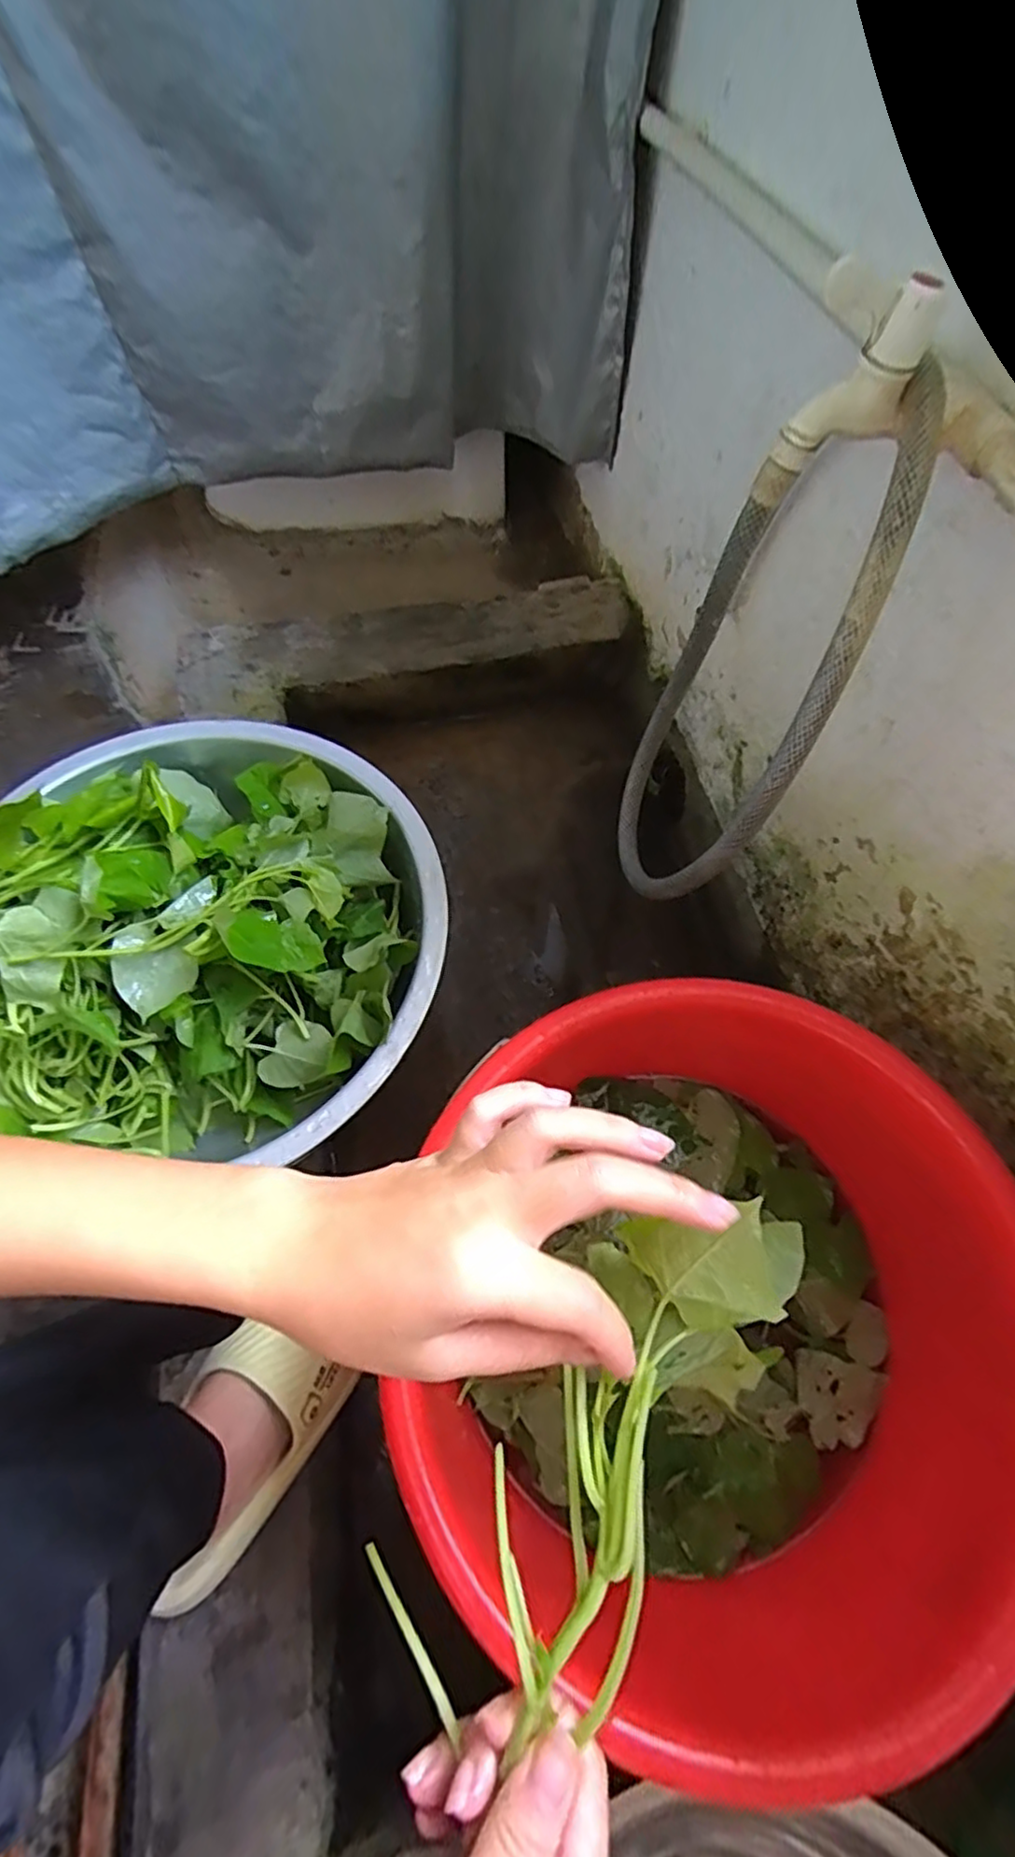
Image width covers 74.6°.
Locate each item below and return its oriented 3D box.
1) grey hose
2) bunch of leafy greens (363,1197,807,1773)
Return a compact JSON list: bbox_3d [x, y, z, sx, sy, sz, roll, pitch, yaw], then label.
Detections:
[{"bbox_3d":[0.143,-0.145,0.452,0.101,0.334,0.164,19,65,8],"label":"grey hose"},{"bbox_3d":[0.033,0.178,0.226,0.071,0.059,0.190,33,80,14],"label":"bunch of leafy greens"}]

